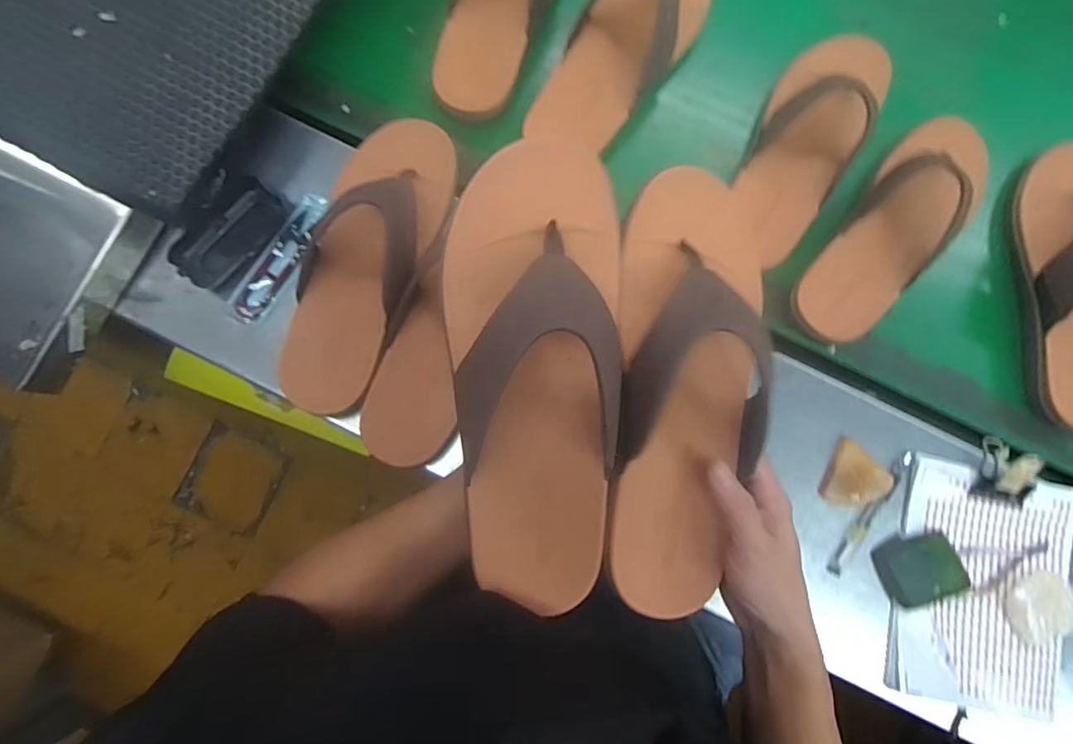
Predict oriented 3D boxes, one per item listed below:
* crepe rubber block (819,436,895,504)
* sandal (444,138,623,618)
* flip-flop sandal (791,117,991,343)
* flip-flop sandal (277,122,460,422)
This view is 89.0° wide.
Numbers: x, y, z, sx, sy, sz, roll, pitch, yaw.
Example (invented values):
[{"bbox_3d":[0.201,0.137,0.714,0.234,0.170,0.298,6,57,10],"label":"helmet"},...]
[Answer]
[{"bbox_3d":[0.300,0.099,0.510,0.051,0.016,0.058,26,82,0],"label":"crepe rubber block"},{"bbox_3d":[0.002,0.010,0.319,0.100,0.047,0.276,-2,97,-4],"label":"sandal"},{"bbox_3d":[0.350,-0.141,0.525,0.095,0.075,0.257,44,82,2],"label":"flip-flop sandal"},{"bbox_3d":[-0.158,-0.102,0.491,0.088,0.063,0.280,15,82,-2],"label":"flip-flop sandal"}]

